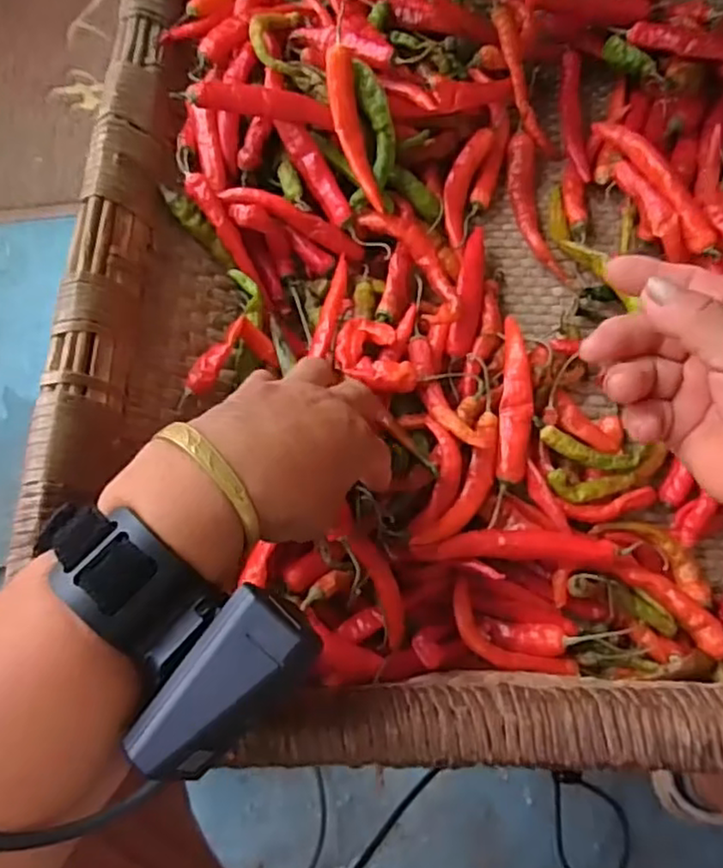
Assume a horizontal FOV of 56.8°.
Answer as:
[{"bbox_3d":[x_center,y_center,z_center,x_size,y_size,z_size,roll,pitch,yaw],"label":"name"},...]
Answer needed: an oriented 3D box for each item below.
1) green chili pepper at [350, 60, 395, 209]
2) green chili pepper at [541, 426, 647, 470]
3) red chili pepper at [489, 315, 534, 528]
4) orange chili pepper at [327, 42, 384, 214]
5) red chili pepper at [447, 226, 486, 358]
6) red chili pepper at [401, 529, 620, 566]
[{"bbox_3d":[0.007,-0.190,0.425,0.028,0.018,0.089,-2,92,1],"label":"green chili pepper"},{"bbox_3d":[0.134,0.010,0.388,0.059,0.010,0.017,12,74,5],"label":"green chili pepper"},{"bbox_3d":[0.091,-0.011,0.396,0.019,0.013,0.125,6,74,3],"label":"red chili pepper"},{"bbox_3d":[-0.005,-0.188,0.416,0.020,0.013,0.100,-14,93,-2],"label":"orange chili pepper"},{"bbox_3d":[0.070,-0.094,0.426,0.017,0.021,0.095,10,74,5],"label":"red chili pepper"},{"bbox_3d":[0.082,0.063,0.373,0.114,0.017,0.018,1,74,2],"label":"red chili pepper"}]

